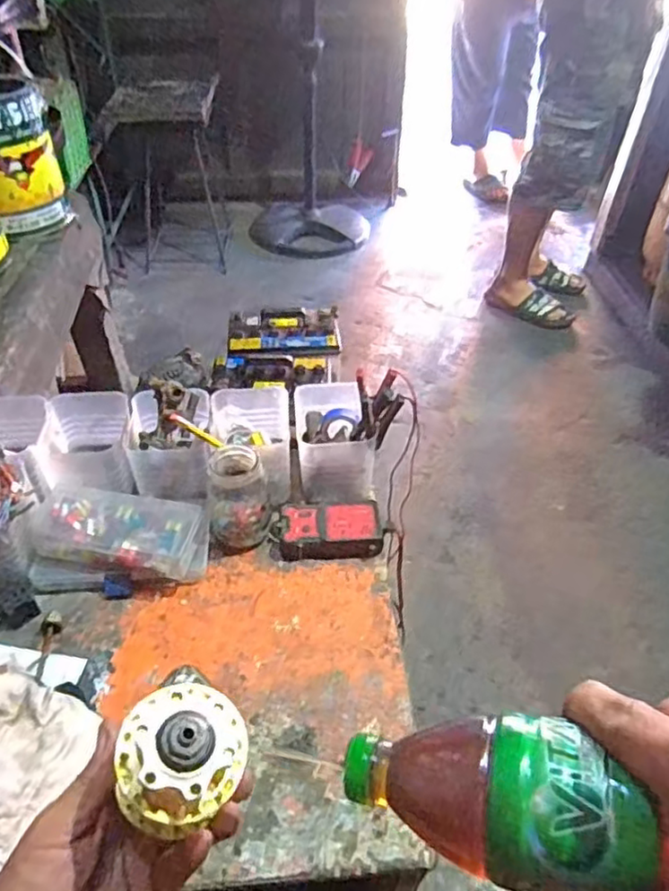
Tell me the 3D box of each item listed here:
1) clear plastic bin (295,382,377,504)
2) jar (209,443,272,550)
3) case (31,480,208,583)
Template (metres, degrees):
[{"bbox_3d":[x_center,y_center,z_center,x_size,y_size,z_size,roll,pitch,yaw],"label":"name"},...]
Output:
[{"bbox_3d":[-0.003,-0.005,0.748,0.086,0.071,0.131,-2,43,-5],"label":"clear plastic bin"},{"bbox_3d":[-0.099,0.054,0.676,0.060,0.104,0.058,1,43,-1],"label":"jar"},{"bbox_3d":[-0.214,0.089,0.662,0.165,0.044,0.078,9,43,7],"label":"case"}]

